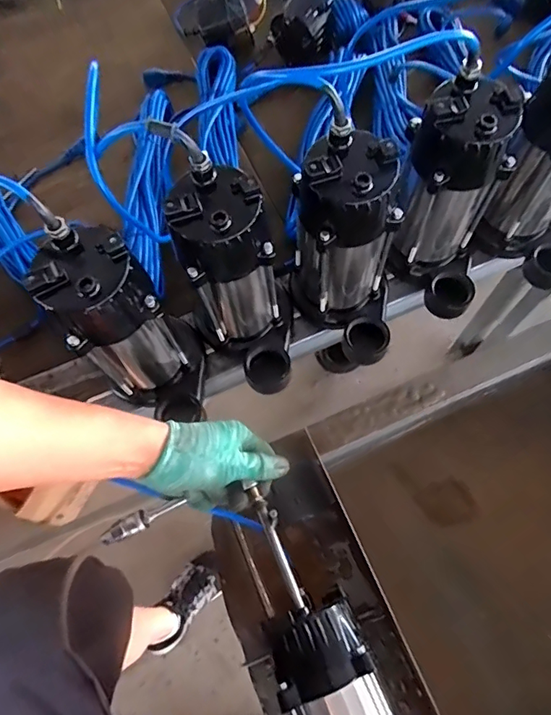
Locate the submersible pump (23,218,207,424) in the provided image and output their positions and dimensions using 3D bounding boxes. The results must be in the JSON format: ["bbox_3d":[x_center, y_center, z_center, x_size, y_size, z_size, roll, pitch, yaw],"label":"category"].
[{"bbox_3d":[-0.141,-0.015,0.491,0.108,0.236,0.124,-24,68,-7],"label":"submersible pump"}]

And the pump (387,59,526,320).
[{"bbox_3d":[0.204,-0.163,0.537,0.131,0.226,0.098,37,74,16],"label":"pump"}]

